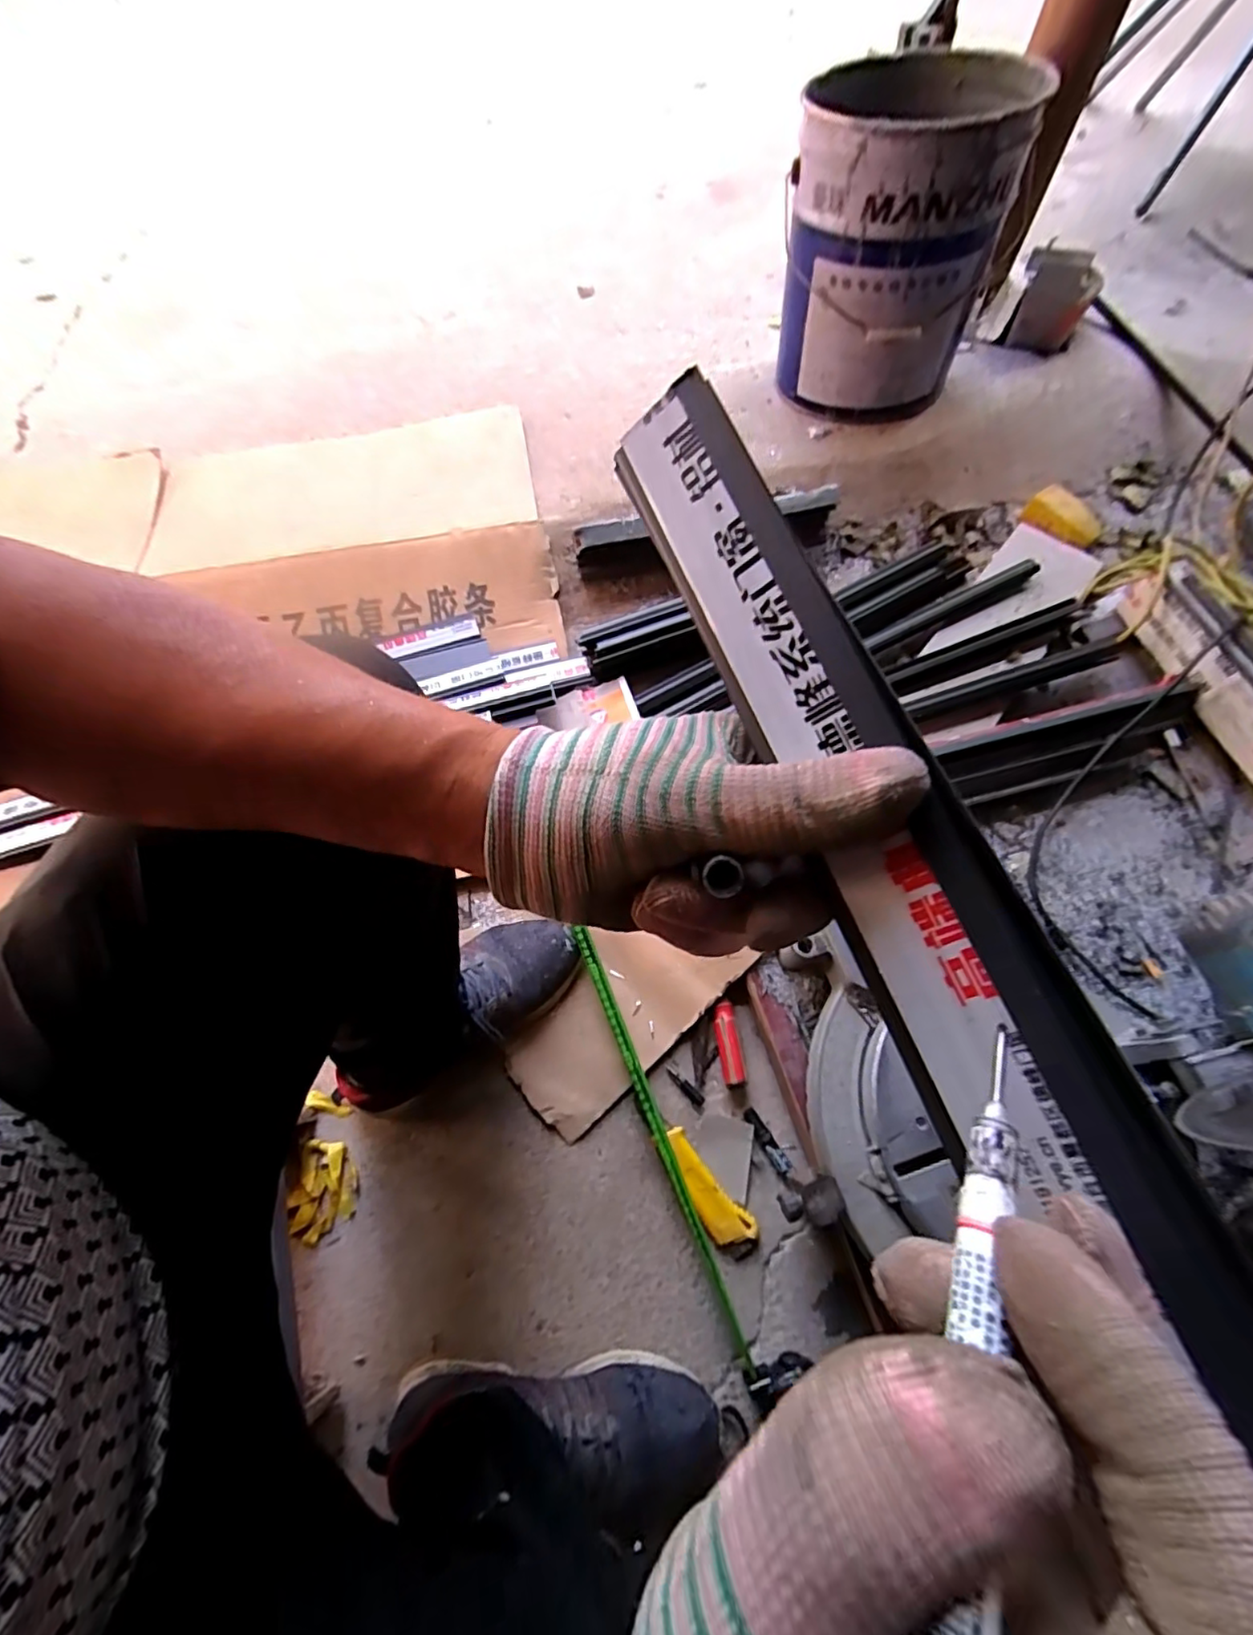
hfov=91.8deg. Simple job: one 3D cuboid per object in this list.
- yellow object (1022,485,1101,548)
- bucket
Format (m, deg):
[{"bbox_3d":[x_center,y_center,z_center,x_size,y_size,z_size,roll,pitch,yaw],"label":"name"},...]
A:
[{"bbox_3d":[0.654,-0.447,0.908,0.110,0.037,0.059,28,70,14],"label":"yellow object"},{"bbox_3d":[0.373,-0.814,0.882,0.279,0.329,0.276,18,68,10],"label":"bucket"}]

